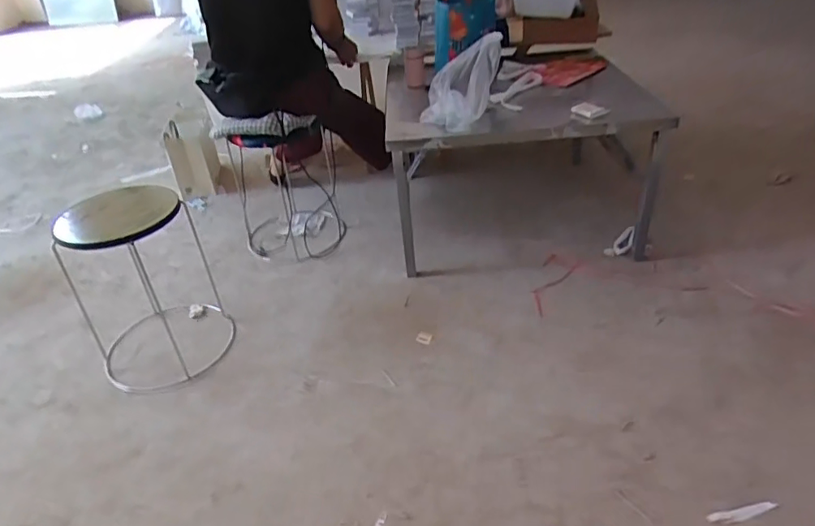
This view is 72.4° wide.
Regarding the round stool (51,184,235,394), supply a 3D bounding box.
[{"bbox_3d":[-0.649,0.040,1.388,0.330,0.412,0.330,-3,34,2],"label":"round stool"}]

